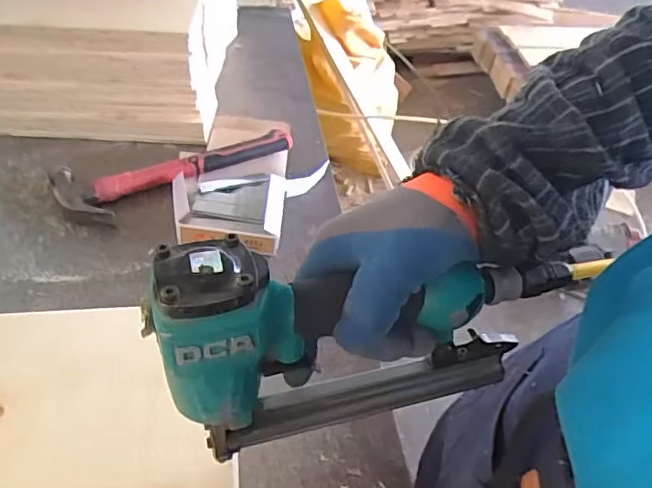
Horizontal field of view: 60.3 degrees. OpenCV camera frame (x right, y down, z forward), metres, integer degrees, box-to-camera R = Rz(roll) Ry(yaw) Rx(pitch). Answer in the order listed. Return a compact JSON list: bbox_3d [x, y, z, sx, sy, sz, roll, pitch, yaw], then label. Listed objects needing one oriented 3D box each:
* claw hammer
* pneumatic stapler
[{"bbox_3d":[-0.204,-0.118,0.784,0.325,0.031,0.109,-27,53,-25],"label":"claw hammer"},{"bbox_3d":[0.015,0.049,0.350,0.221,0.143,0.057,-12,48,-14],"label":"pneumatic stapler"}]

